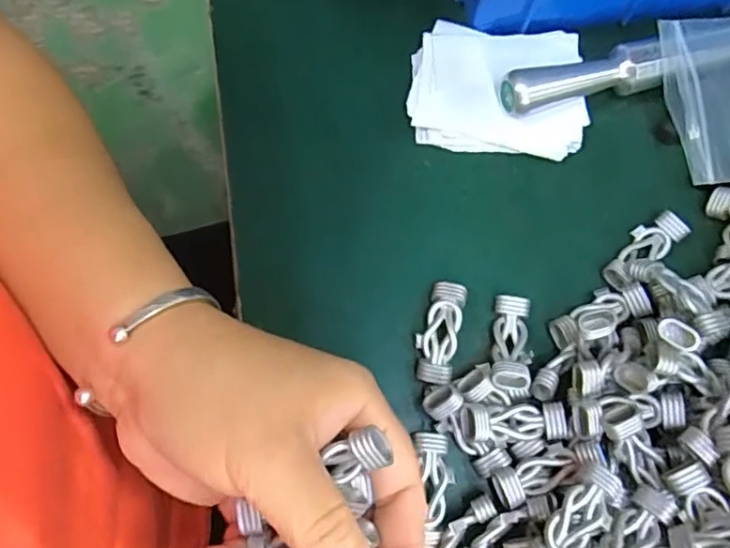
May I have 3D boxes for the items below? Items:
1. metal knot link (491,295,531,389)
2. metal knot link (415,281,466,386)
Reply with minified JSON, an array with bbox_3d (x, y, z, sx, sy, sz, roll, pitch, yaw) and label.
[{"bbox_3d":[0.064,0.030,0.260,0.016,0.012,0.042,9,55,2],"label":"metal knot link"},{"bbox_3d":[0.034,0.026,0.267,0.018,0.010,0.045,13,75,3],"label":"metal knot link"}]

